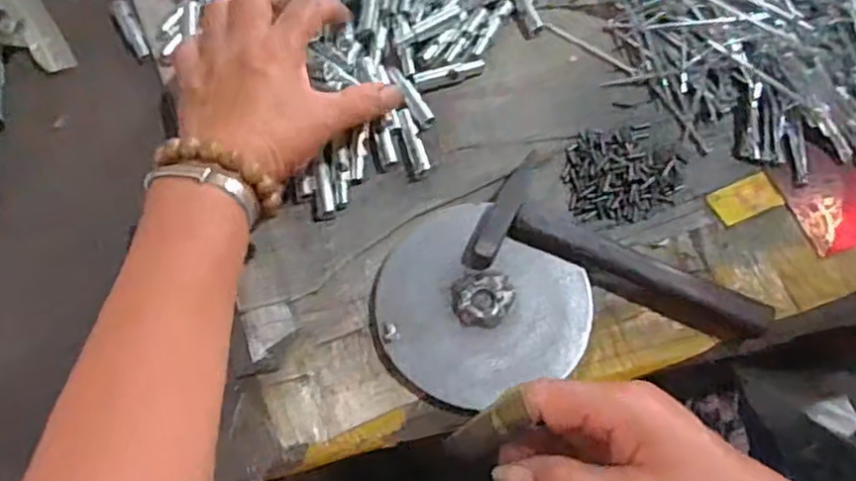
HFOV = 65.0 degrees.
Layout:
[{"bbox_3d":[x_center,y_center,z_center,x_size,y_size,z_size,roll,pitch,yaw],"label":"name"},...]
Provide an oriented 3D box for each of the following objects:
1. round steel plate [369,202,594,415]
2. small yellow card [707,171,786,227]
[{"bbox_3d":[0.027,0.043,0.404,0.126,0.013,0.114,35,76,12],"label":"round steel plate"},{"bbox_3d":[0.206,-0.028,0.434,0.044,0.004,0.025,-23,73,-6],"label":"small yellow card"}]

